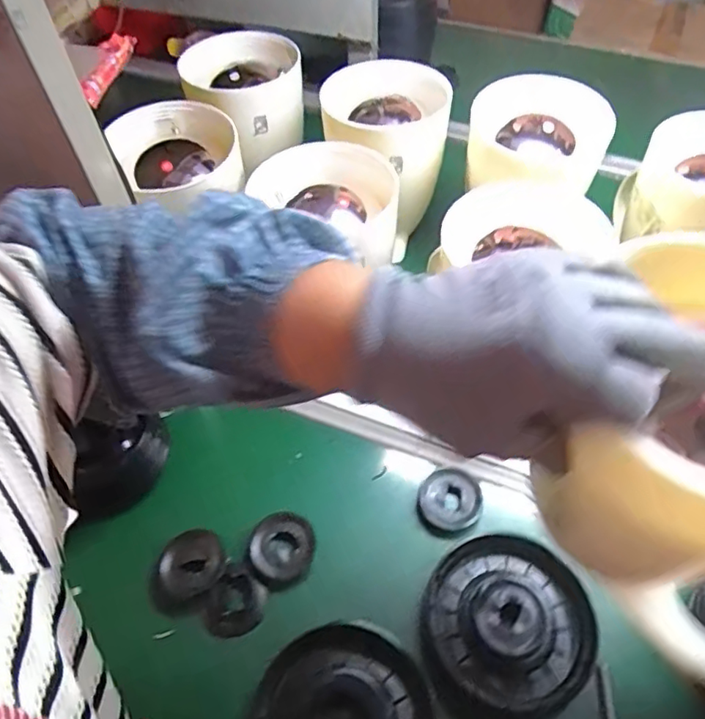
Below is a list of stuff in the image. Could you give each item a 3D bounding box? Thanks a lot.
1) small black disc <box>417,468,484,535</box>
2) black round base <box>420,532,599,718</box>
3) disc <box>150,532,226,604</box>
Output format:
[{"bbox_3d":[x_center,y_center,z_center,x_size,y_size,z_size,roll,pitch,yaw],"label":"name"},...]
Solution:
[{"bbox_3d":[0.095,0.138,0.557,0.063,0.009,0.059,-1,53,1],"label":"small black disc"},{"bbox_3d":[0.133,0.227,0.491,0.145,0.033,0.135,-1,53,1],"label":"black round base"},{"bbox_3d":[-0.150,0.188,0.523,0.066,0.016,0.054,-22,56,-14],"label":"disc"}]

